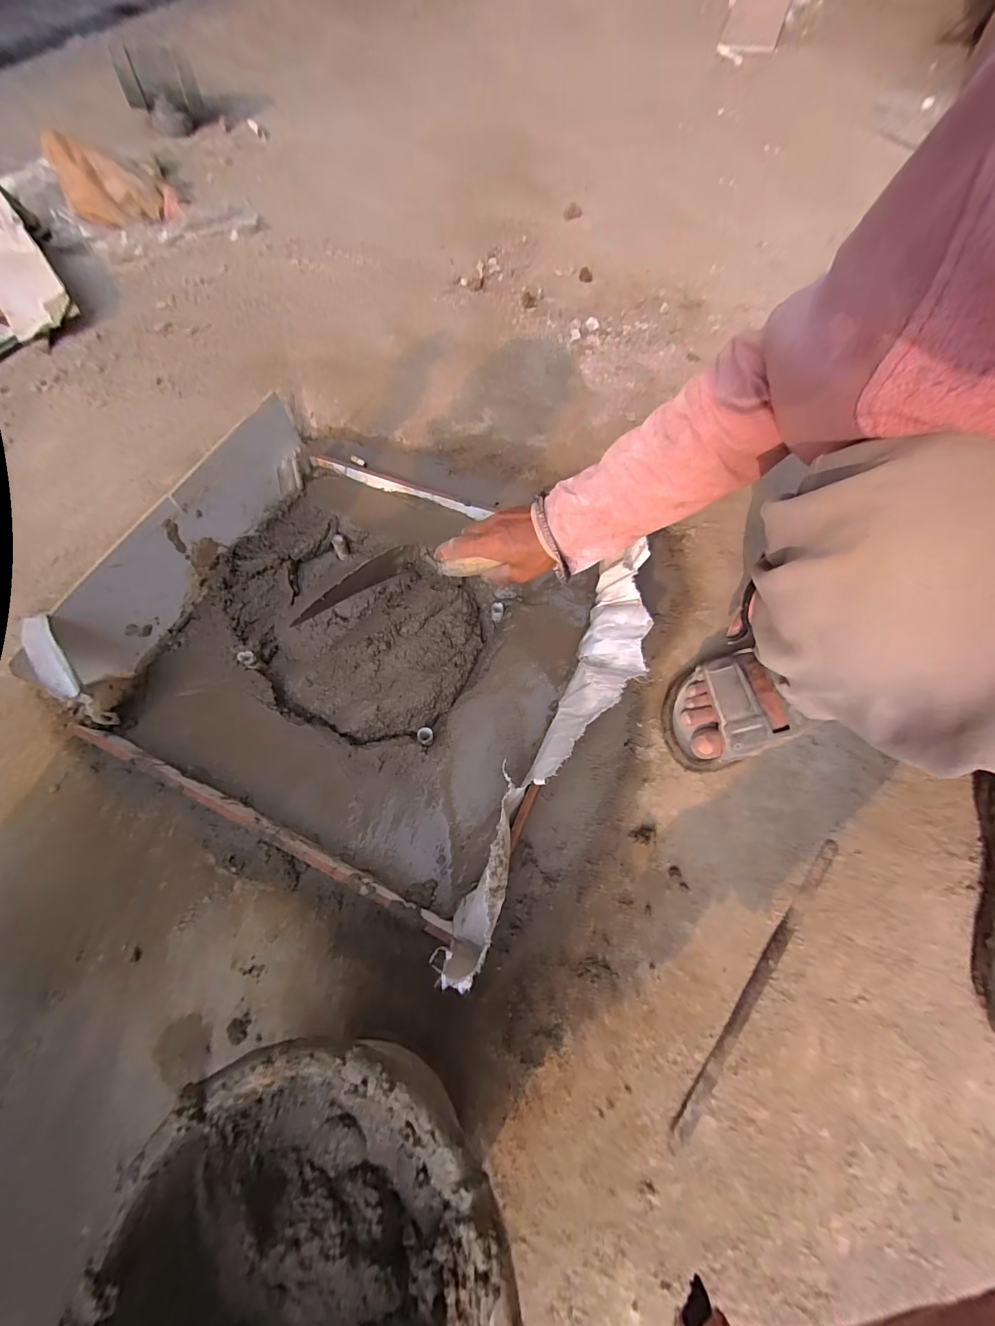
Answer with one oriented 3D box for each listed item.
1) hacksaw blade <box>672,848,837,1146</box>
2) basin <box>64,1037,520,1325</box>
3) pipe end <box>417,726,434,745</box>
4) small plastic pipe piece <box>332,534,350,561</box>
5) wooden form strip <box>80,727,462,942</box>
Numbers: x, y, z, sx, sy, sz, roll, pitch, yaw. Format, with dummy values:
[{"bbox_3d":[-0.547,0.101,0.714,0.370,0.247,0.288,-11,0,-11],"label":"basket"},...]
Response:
[{"bbox_3d":[0.246,0.292,0.409,0.013,0.007,0.301,39,73,15],"label":"hacksaw blade"},{"bbox_3d":[-0.105,0.367,0.284,0.221,0.139,0.228,0,67,1],"label":"basin"},{"bbox_3d":[-0.085,0.086,0.517,0.018,0.006,0.020,-28,70,-10],"label":"pipe end"},{"bbox_3d":[-0.232,-0.172,0.650,0.017,0.038,0.012,-13,44,-5],"label":"small plastic pipe piece"},{"bbox_3d":[-0.258,0.169,0.463,0.467,0.029,0.015,23,70,10],"label":"wooden form strip"}]

